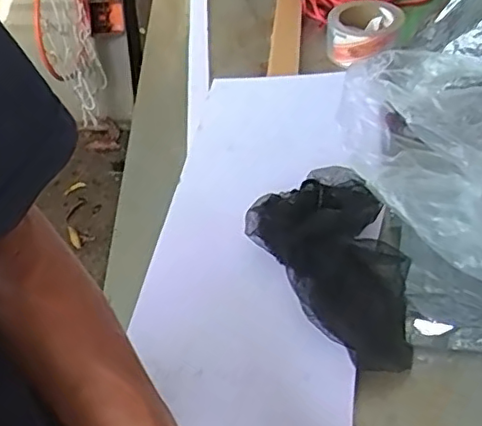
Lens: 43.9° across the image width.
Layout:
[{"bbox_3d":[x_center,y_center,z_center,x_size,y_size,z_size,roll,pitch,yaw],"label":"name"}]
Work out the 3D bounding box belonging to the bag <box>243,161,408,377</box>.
[{"bbox_3d":[0.099,0.040,0.540,0.130,0.042,0.202,-26,49,-17],"label":"bag"}]

